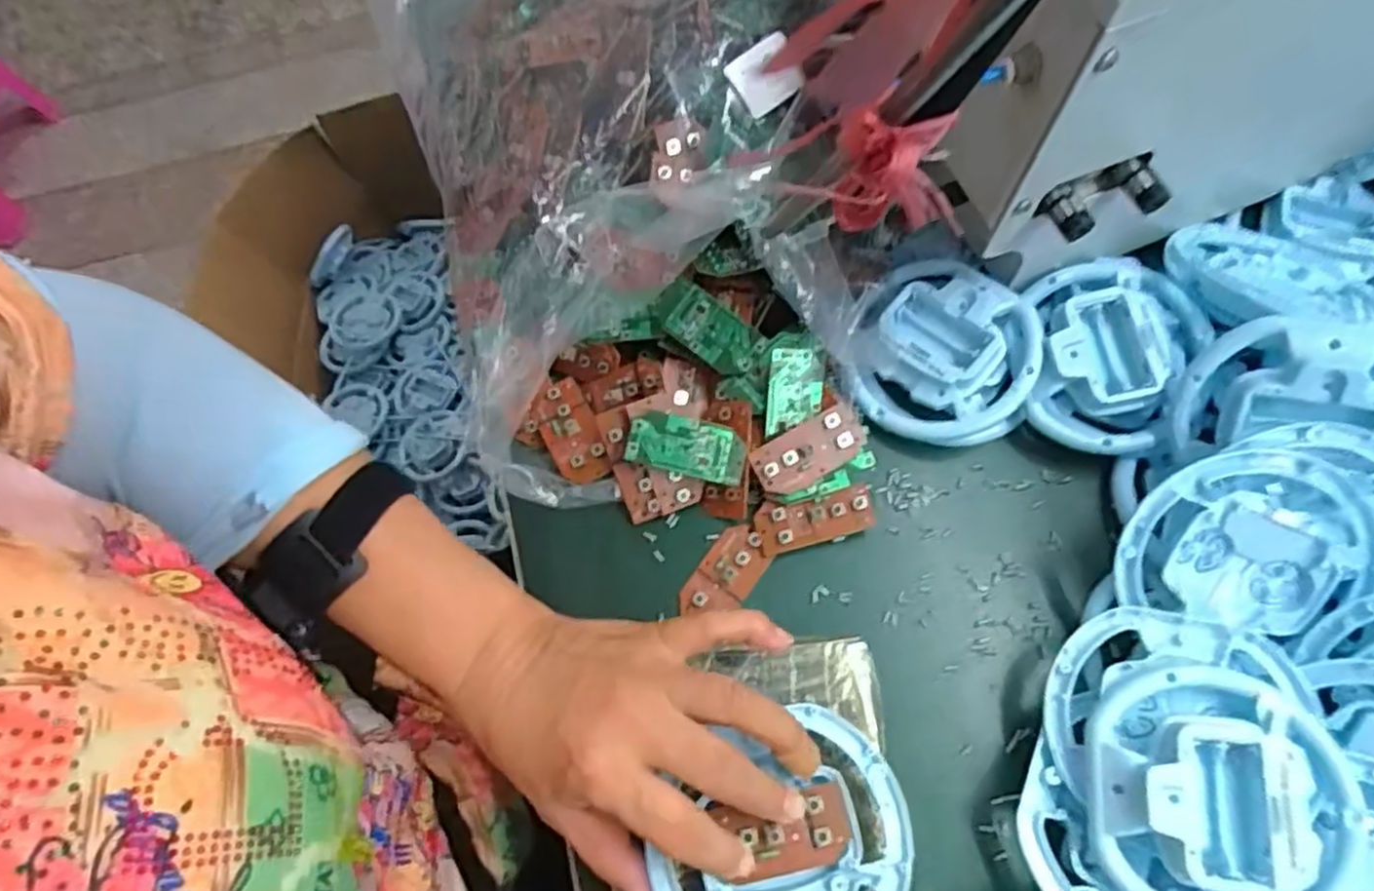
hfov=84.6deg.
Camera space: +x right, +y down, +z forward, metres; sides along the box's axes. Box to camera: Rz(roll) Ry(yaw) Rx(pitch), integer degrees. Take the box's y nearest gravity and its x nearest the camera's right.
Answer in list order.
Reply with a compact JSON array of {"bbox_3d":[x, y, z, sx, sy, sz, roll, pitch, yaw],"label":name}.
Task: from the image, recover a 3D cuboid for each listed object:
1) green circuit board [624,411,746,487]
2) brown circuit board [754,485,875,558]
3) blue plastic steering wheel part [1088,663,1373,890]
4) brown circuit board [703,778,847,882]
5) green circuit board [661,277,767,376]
[{"bbox_3d":[0.000,0.001,0.390,0.060,0.007,0.030,12,83,-4],"label":"green circuit board"},{"bbox_3d":[0.066,0.039,0.394,0.061,0.009,0.026,-12,80,0],"label":"brown circuit board"},{"bbox_3d":[0.220,0.144,0.306,0.098,0.030,0.102,1,67,3],"label":"blue plastic steering wheel part"},{"bbox_3d":[0.041,0.159,0.310,0.051,0.009,0.030,-11,67,-2],"label":"brown circuit board"},{"bbox_3d":[0.014,-0.060,0.401,0.055,0.004,0.029,36,90,3],"label":"green circuit board"}]

